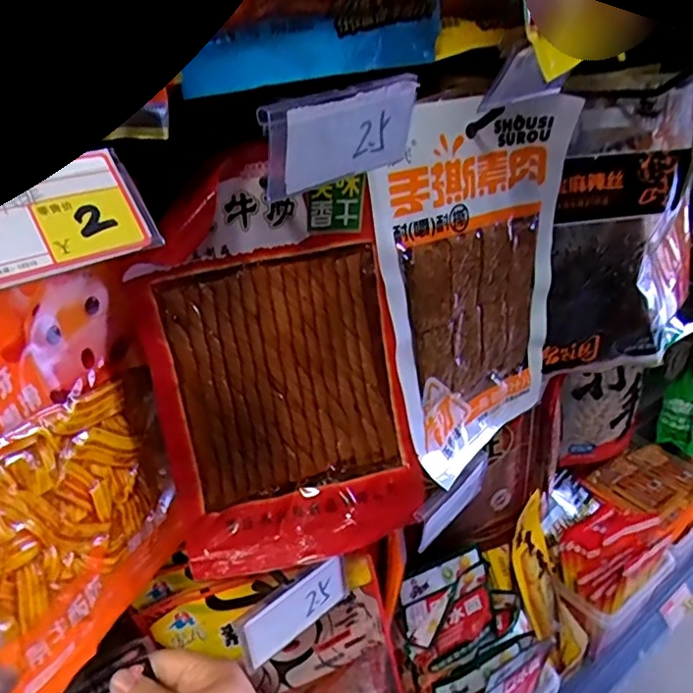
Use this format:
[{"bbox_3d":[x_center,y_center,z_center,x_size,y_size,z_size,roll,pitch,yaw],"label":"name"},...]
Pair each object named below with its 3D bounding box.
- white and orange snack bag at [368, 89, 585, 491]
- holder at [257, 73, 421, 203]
[{"bbox_3d":[0.098,-0.041,0.420,0.153,0.253,0.034,-20,24,-28],"label":"white and orange snack bag"},{"bbox_3d":[-0.003,-0.096,0.266,0.080,0.043,0.012,-27,55,-29],"label":"holder"}]

